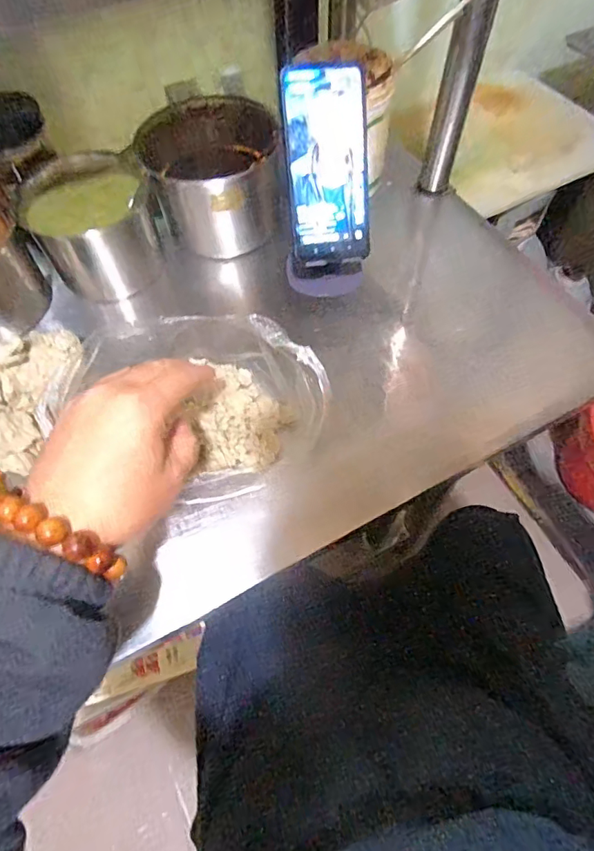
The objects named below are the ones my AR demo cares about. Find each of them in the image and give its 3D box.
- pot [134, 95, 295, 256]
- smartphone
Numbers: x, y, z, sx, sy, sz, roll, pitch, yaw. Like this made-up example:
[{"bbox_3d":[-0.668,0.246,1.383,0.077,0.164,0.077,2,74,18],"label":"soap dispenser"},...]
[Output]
[{"bbox_3d":[-0.095,-0.286,0.560,0.146,0.112,0.131,-12,62,-5],"label":"pot"},{"bbox_3d":[0.029,-0.244,0.454,0.077,0.165,0.008,-7,22,-2],"label":"smartphone"}]

